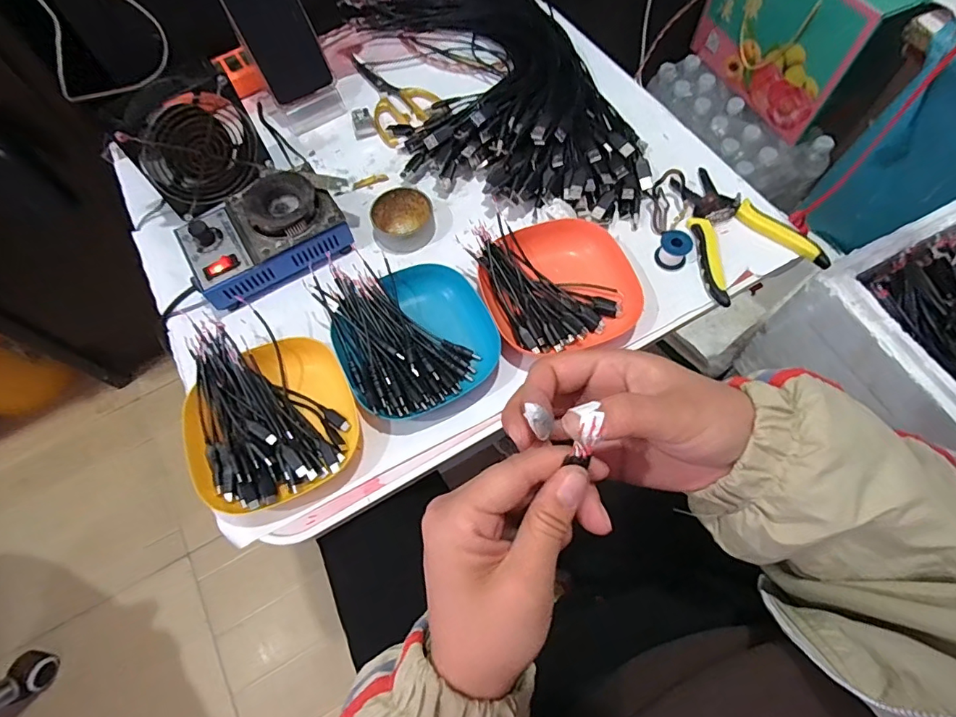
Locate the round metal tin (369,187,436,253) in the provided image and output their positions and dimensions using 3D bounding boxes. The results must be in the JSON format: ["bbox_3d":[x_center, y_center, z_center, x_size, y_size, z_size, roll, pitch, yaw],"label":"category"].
[{"bbox_3d":[-0.078,-0.146,0.519,0.062,0.026,0.061,-1,67,2],"label":"round metal tin"}]

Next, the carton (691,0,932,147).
[{"bbox_3d":[0.592,-0.613,0.898,0.158,0.237,0.329,-27,68,-10],"label":"carton"}]

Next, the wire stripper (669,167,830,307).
[{"bbox_3d":[0.256,-0.134,0.504,0.113,0.021,0.154,-20,67,-7],"label":"wire stripper"}]

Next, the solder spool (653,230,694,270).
[{"bbox_3d":[0.195,-0.108,0.490,0.030,0.027,0.031,-1,67,2],"label":"solder spool"}]

